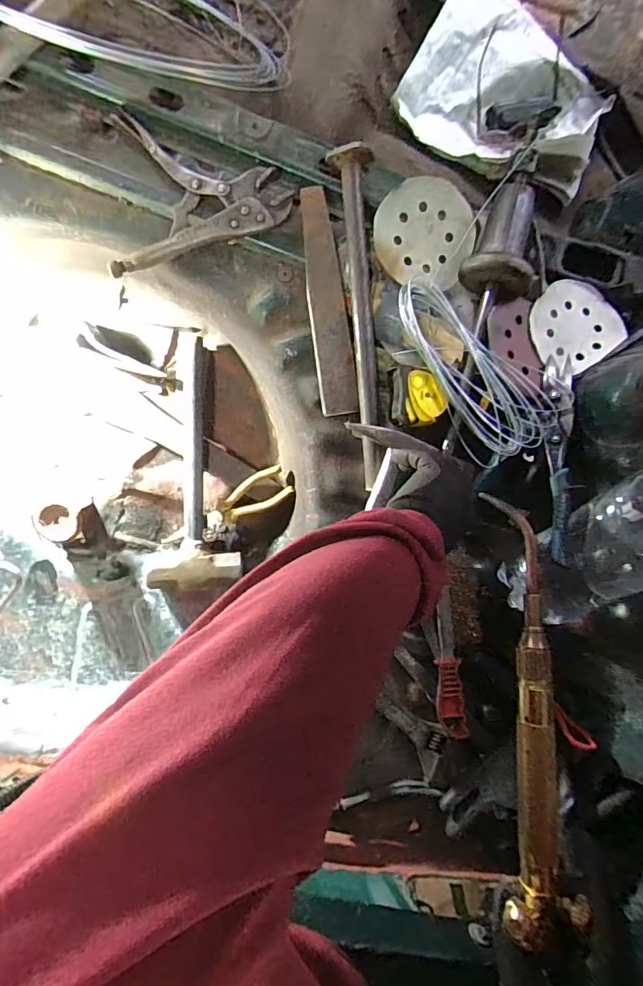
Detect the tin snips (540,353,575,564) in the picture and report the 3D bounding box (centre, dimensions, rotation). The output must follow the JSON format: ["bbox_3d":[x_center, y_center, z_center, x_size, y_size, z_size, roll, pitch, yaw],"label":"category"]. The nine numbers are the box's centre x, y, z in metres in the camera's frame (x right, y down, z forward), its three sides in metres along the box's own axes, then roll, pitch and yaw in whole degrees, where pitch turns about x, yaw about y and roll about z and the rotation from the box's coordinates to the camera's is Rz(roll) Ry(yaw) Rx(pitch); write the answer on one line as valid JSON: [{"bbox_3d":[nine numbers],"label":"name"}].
[{"bbox_3d":[0.261,-0.047,0.519,0.039,0.027,0.239,9,74,-7],"label":"tin snips"}]

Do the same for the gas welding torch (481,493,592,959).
[{"bbox_3d":[0.159,0.164,0.371,0.046,0.041,0.324,2,82,-6],"label":"gas welding torch"}]

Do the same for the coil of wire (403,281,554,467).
[{"bbox_3d":[0.167,-0.143,0.528,0.098,0.055,0.221,-31,97,-3],"label":"coil of wire"}]

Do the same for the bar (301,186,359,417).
[{"bbox_3d":[0.007,-0.216,0.540,0.042,0.011,0.249,-8,95,-6],"label":"bar"}]

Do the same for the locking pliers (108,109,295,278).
[{"bbox_3d":[-0.132,-0.322,0.528,0.193,0.028,0.174,4,94,-7],"label":"locking pliers"}]

